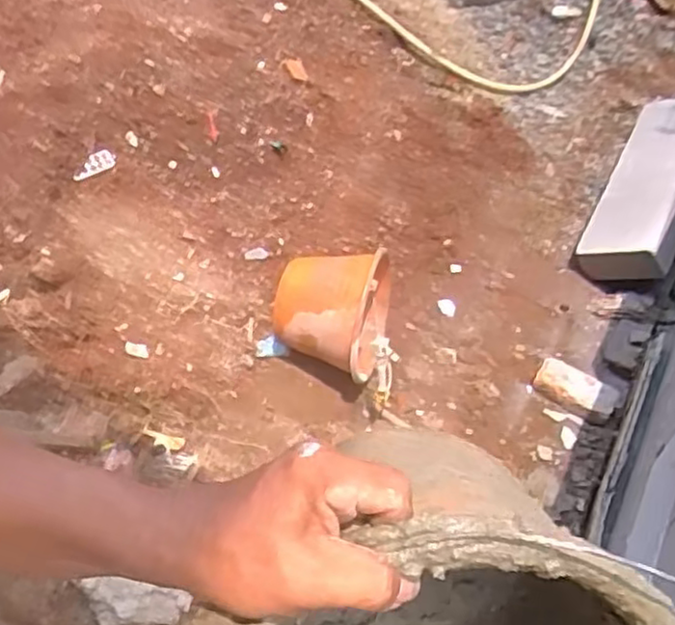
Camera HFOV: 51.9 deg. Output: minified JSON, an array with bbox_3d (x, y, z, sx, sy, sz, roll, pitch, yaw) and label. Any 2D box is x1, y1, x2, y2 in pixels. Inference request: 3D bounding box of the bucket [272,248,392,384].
[{"bbox_3d":[-0.015,-0.006,1.418,0.235,0.221,0.249,8,47,4],"label":"bucket"}]

